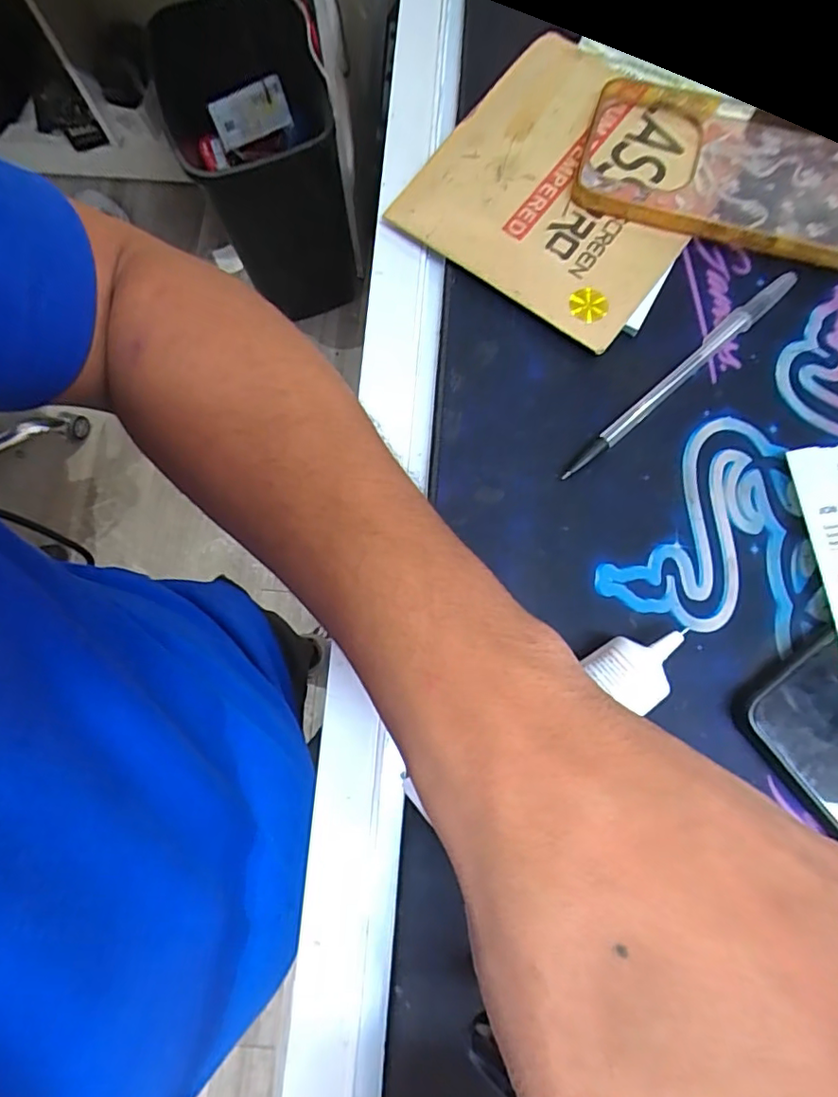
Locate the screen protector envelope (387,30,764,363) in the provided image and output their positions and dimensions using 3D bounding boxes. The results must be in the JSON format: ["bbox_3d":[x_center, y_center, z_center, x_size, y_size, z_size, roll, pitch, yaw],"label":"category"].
[{"bbox_3d":[0.081,-0.197,0.303,0.134,0.011,0.161,35,80,8],"label":"screen protector envelope"}]

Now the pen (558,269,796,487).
[{"bbox_3d":[0.131,-0.087,0.284,0.159,0.005,0.010,-42,80,-8],"label":"pen"}]

